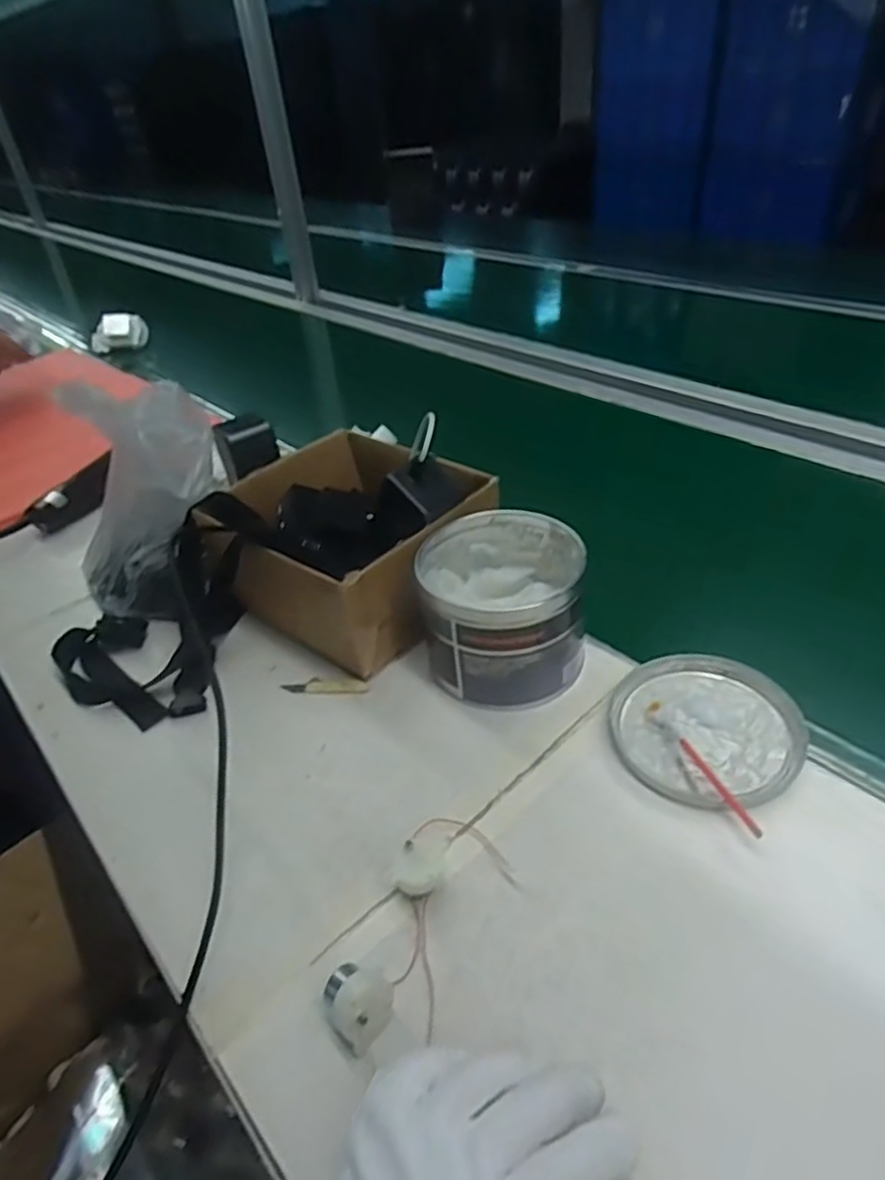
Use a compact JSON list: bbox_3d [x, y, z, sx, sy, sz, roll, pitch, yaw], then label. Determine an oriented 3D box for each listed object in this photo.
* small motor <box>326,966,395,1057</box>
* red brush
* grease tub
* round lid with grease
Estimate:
[{"bbox_3d":[-0.045,0.217,0.361,0.030,0.029,0.035,25,48,34],"label":"small motor"},{"bbox_3d":[0.177,0.120,0.466,0.014,0.010,0.122,-17,37,-12],"label":"red brush"},{"bbox_3d":[0.047,0.010,0.547,0.121,0.105,0.127,-4,38,3],"label":"grease tub"},{"bbox_3d":[0.187,0.097,0.495,0.126,0.012,0.133,-4,38,3],"label":"round lid with grease"}]

